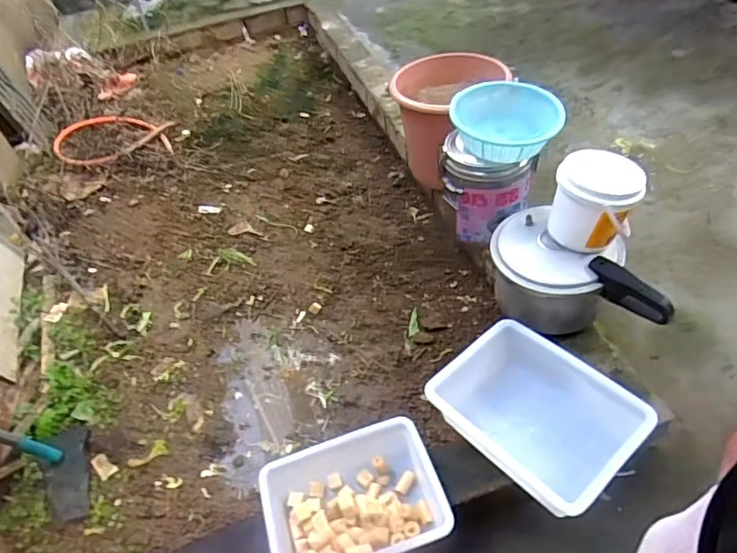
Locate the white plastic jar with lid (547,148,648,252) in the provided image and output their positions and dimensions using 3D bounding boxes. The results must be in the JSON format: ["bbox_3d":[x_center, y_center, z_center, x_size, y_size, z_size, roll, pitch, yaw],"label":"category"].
[{"bbox_3d":[0.485,-0.155,1.145,0.174,0.176,0.135,13,49,21],"label":"white plastic jar with lid"}]

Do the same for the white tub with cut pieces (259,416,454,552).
[{"bbox_3d":[-0.028,0.428,1.007,0.329,0.091,0.249,-18,46,-9],"label":"white tub with cut pieces"}]

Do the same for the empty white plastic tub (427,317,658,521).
[{"bbox_3d":[0.342,0.289,1.095,0.279,0.135,0.363,-36,51,-24],"label":"empty white plastic tub"}]

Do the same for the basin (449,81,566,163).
[{"bbox_3d":[0.347,-0.395,1.348,0.265,0.102,0.284,-2,45,7],"label":"basin"}]

